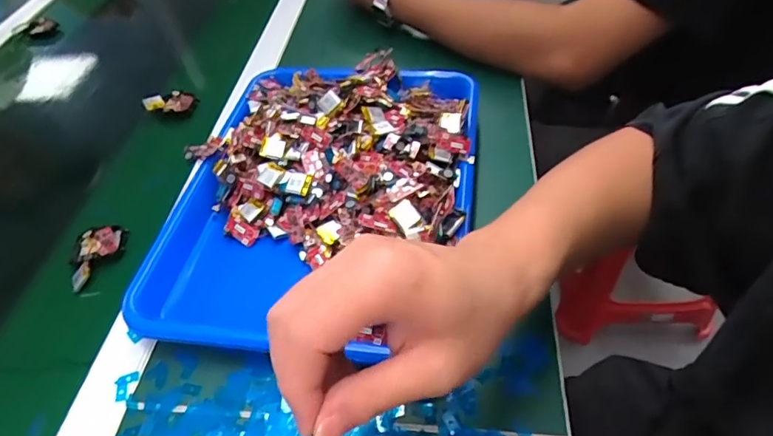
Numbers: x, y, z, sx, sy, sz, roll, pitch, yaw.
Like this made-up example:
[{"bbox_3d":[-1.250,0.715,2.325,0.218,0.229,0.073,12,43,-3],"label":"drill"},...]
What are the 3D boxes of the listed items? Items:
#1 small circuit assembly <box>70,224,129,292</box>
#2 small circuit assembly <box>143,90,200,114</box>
[{"bbox_3d":[-0.256,0.033,0.439,0.045,0.013,0.060,-10,50,-3],"label":"small circuit assembly"},{"bbox_3d":[-0.251,-0.137,0.586,0.059,0.012,0.033,2,50,7],"label":"small circuit assembly"}]

